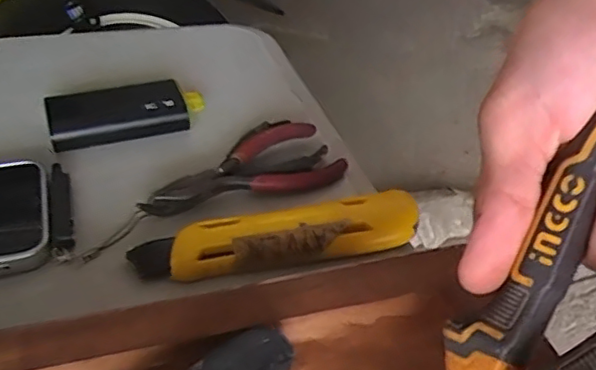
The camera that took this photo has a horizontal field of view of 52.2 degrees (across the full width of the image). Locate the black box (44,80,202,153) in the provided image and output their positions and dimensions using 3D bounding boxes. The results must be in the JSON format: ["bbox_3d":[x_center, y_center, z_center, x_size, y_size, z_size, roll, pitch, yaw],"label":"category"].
[{"bbox_3d":[-0.108,-0.046,0.381,0.094,0.019,0.040,-9,39,-16],"label":"black box"}]

